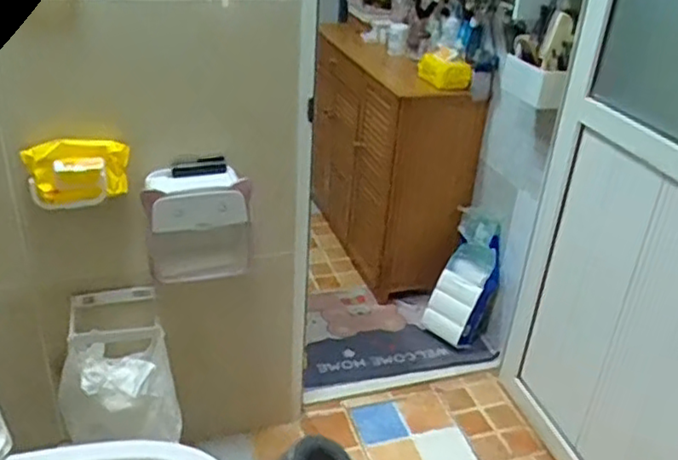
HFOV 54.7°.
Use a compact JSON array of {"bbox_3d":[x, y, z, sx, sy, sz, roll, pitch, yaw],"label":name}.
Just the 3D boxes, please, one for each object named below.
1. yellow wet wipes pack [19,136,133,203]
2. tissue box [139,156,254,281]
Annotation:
[{"bbox_3d":[-0.513,-0.119,1.294,0.193,0.104,0.079,-7,31,-19],"label":"yellow wet wipes pack"},{"bbox_3d":[-0.306,-0.013,1.435,0.217,0.236,0.140,-3,30,-12],"label":"tissue box"}]

